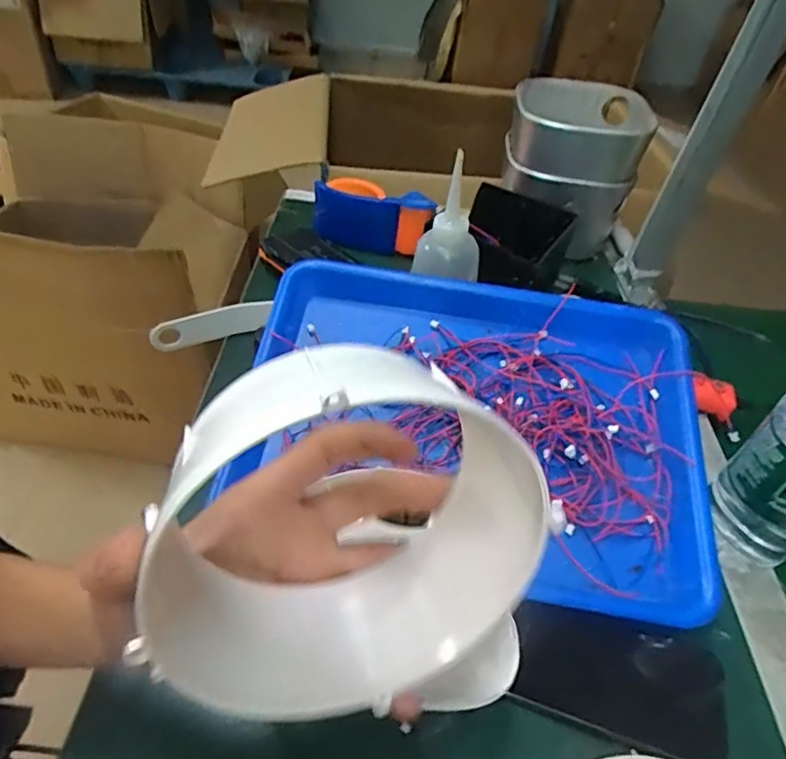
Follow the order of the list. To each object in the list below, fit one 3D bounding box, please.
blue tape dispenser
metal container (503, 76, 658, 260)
[{"bbox_3d":[-0.023,-0.190,0.681,0.137,0.065,0.070,14,45,6],"label":"blue tape dispenser"},{"bbox_3d":[0.197,-0.239,0.680,0.146,0.134,0.123,6,44,-2],"label":"metal container"}]

